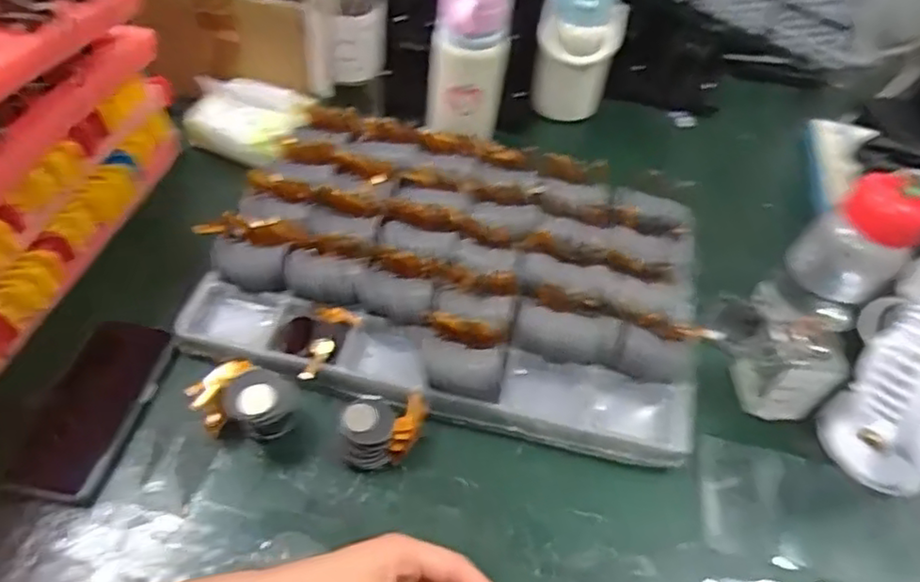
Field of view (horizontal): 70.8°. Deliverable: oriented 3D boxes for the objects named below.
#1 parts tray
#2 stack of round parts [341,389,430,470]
[{"bbox_3d":[0.000,-0.030,0.636,0.451,0.060,0.325,11,50,4],"label":"parts tray"},{"bbox_3d":[-0.062,0.113,0.523,0.071,0.035,0.050,-5,51,-10],"label":"stack of round parts"}]

